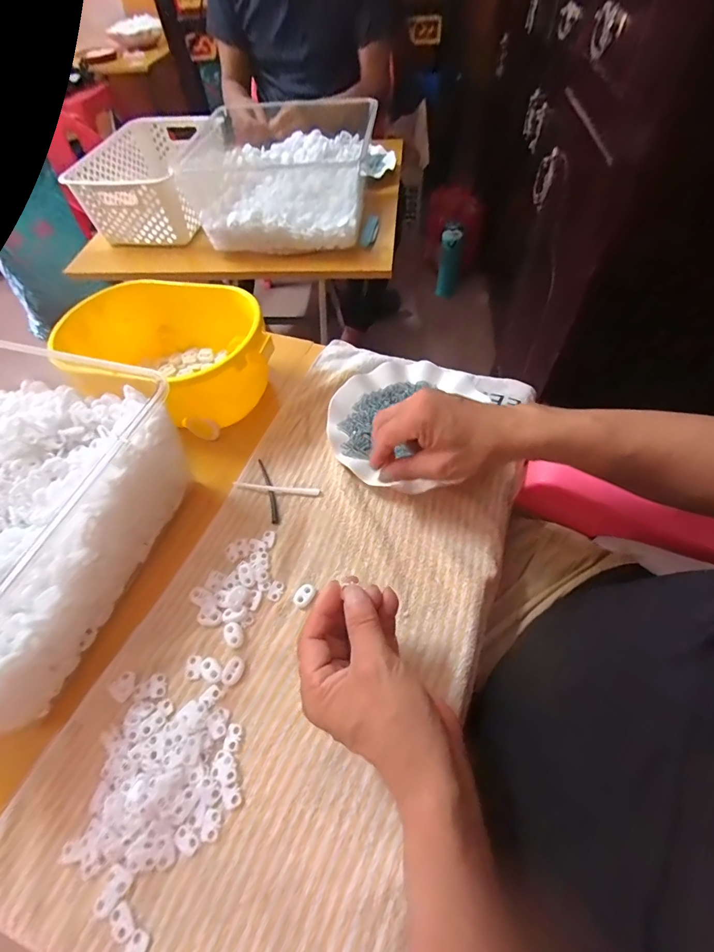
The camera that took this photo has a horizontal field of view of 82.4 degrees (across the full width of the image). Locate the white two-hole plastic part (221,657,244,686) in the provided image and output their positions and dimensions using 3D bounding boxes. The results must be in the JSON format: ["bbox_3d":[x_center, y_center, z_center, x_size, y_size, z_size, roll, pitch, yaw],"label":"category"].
[{"bbox_3d":[-0.104,0.164,0.342,0.015,0.004,0.021,15,59,14],"label":"white two-hole plastic part"}]

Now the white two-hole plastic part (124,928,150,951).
[{"bbox_3d":[-0.140,0.299,0.256,0.014,0.004,0.018,19,60,16],"label":"white two-hole plastic part"}]

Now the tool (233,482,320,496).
[{"bbox_3d":[-0.087,0.013,0.439,0.094,0.008,0.009,4,57,7],"label":"tool"}]

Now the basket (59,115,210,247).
[{"bbox_3d":[-0.392,-0.572,0.791,0.213,0.109,0.306,3,57,7],"label":"basket"}]

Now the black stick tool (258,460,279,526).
[{"bbox_3d":[-0.096,0.014,0.445,0.009,0.004,0.087,-17,57,-7],"label":"black stick tool"}]

